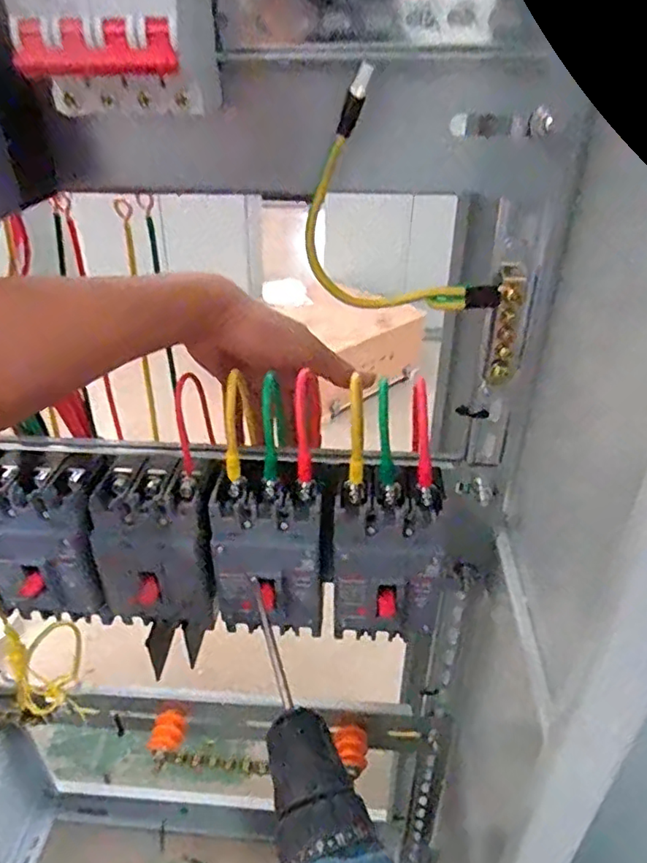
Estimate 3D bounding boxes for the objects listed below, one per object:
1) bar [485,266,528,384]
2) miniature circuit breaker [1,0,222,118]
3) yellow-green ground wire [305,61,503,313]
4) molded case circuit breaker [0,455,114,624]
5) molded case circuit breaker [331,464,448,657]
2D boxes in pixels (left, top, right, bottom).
[{"bbox_3d":[0.111,-0.063,0.350,0.016,0.068,0.013,10,34,14],"label":"bar"},{"bbox_3d":[-0.091,-0.179,0.249,0.075,0.073,0.062,1,33,0],"label":"miniature circuit breaker"},{"bbox_3d":[0.047,-0.124,0.313,0.112,0.119,0.015,1,33,0],"label":"yellow-green ground wire"},{"bbox_3d":[-0.206,0.082,0.439,0.084,0.119,0.069,-2,33,-4],"label":"molded case circuit breaker"},{"bbox_3d":[0.046,0.092,0.416,0.078,0.105,0.065,6,33,8],"label":"molded case circuit breaker"}]

